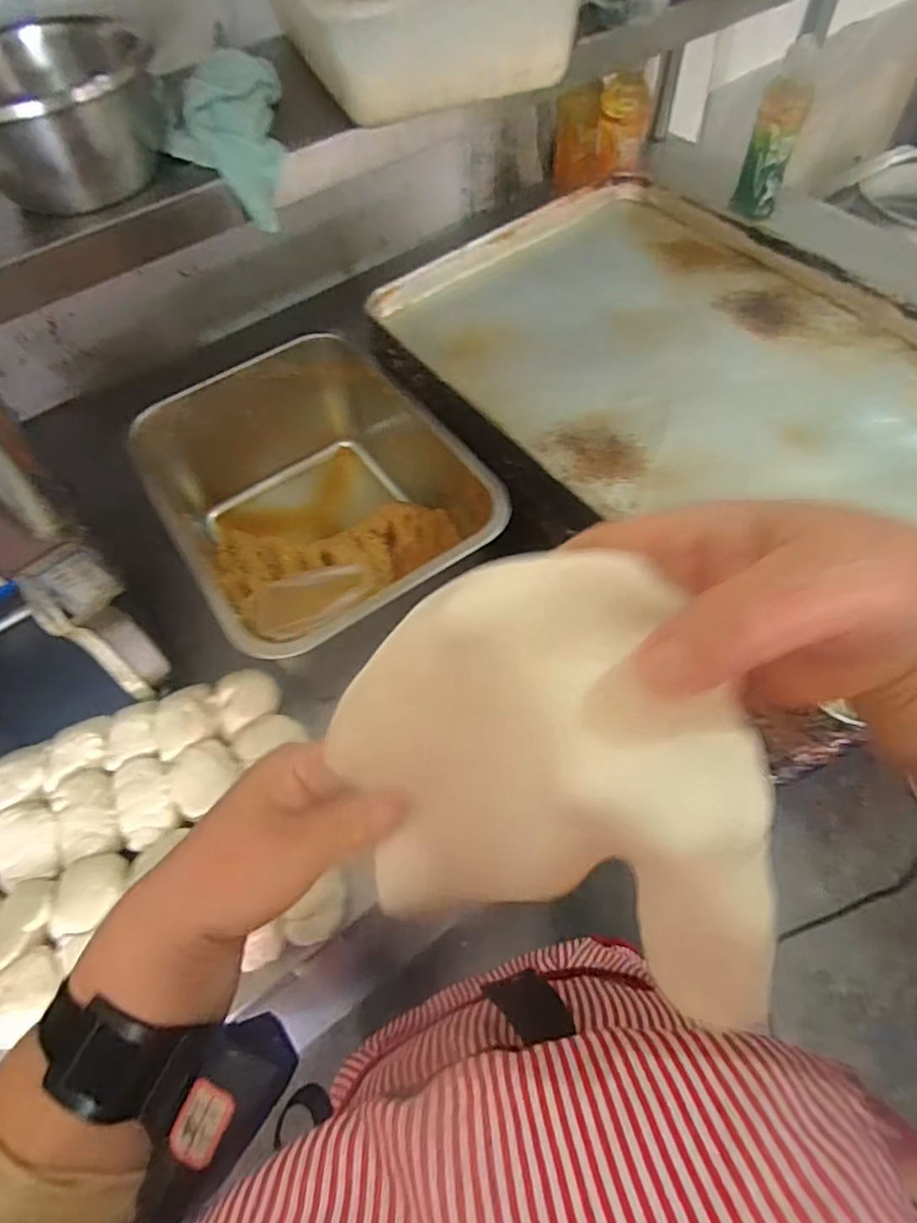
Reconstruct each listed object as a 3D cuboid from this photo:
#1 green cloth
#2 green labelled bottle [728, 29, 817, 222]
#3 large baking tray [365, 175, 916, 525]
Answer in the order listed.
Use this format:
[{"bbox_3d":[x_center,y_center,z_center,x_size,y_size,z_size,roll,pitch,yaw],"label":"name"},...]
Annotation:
[{"bbox_3d":[-0.221,-0.452,0.595,0.109,0.056,0.163,-9,79,-2],"label":"green cloth"},{"bbox_3d":[0.457,-0.676,0.896,0.055,0.202,0.063,-34,63,-15],"label":"green labelled bottle"},{"bbox_3d":[0.233,-0.222,0.599,0.407,0.059,0.628,-38,64,-18],"label":"large baking tray"}]

